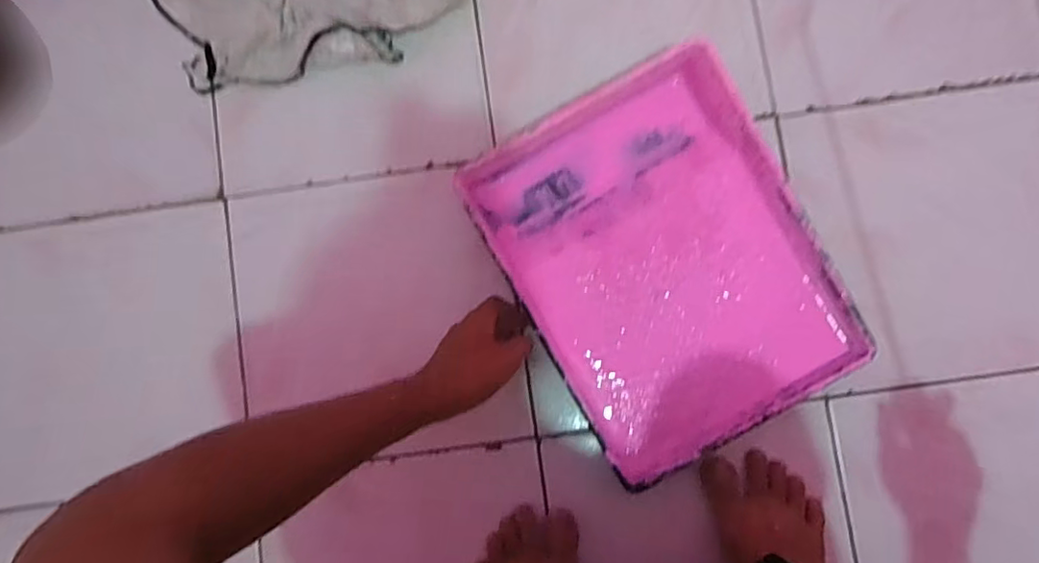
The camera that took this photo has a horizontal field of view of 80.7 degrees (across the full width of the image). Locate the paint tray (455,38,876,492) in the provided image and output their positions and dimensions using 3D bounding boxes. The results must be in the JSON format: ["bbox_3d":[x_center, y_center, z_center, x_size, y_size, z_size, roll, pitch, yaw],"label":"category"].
[{"bbox_3d":[0.141,-0.015,0.606,0.276,0.076,0.346,-30,86,-1],"label":"paint tray"}]

